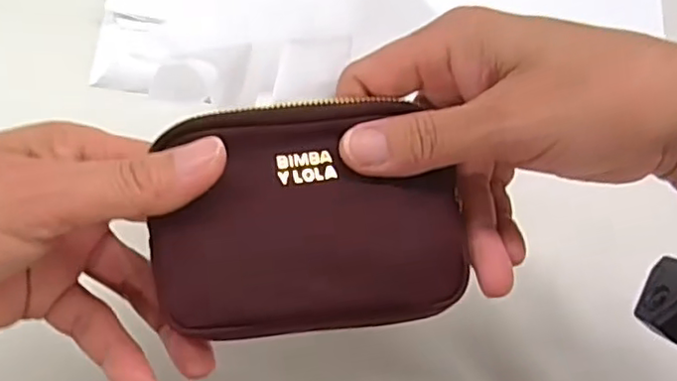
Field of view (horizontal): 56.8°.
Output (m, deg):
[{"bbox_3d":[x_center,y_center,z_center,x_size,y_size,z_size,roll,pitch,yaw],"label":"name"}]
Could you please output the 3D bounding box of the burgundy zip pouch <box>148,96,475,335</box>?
[{"bbox_3d":[-0.010,0.007,0.225,0.105,0.016,0.083,-6,70,-5],"label":"burgundy zip pouch"}]

